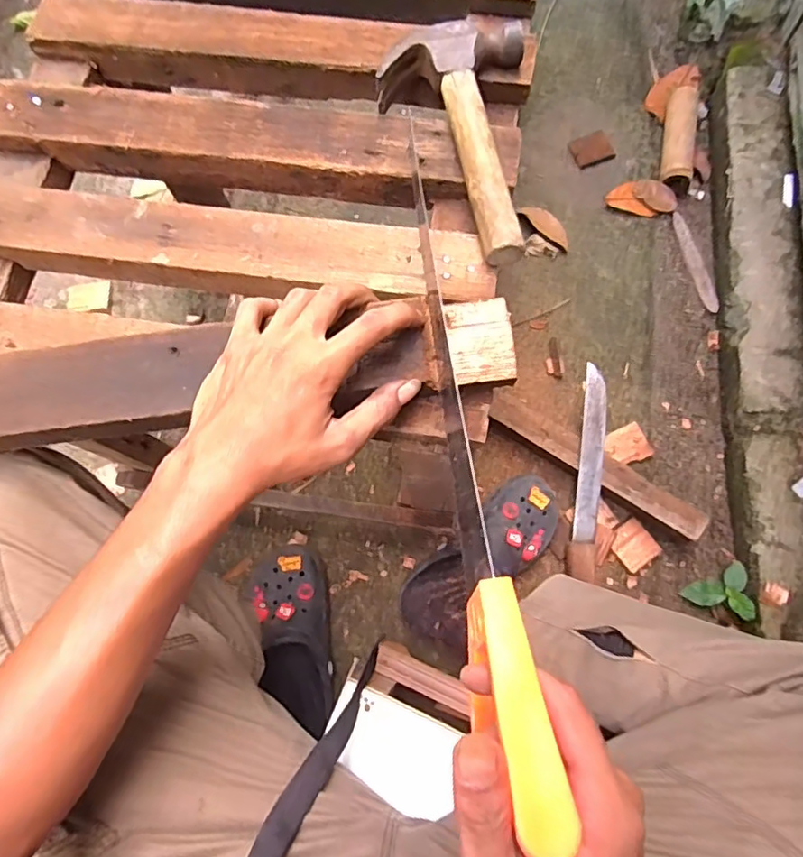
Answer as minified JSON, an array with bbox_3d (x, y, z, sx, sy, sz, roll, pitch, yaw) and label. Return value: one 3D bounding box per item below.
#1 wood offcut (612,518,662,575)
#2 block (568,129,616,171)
[{"bbox_3d":[0.322,0.163,0.784,0.055,0.017,0.057,-37,75,-9],"label":"wood offcut"},{"bbox_3d":[0.329,-0.483,0.980,0.069,0.013,0.064,-19,73,-4],"label":"block"}]

